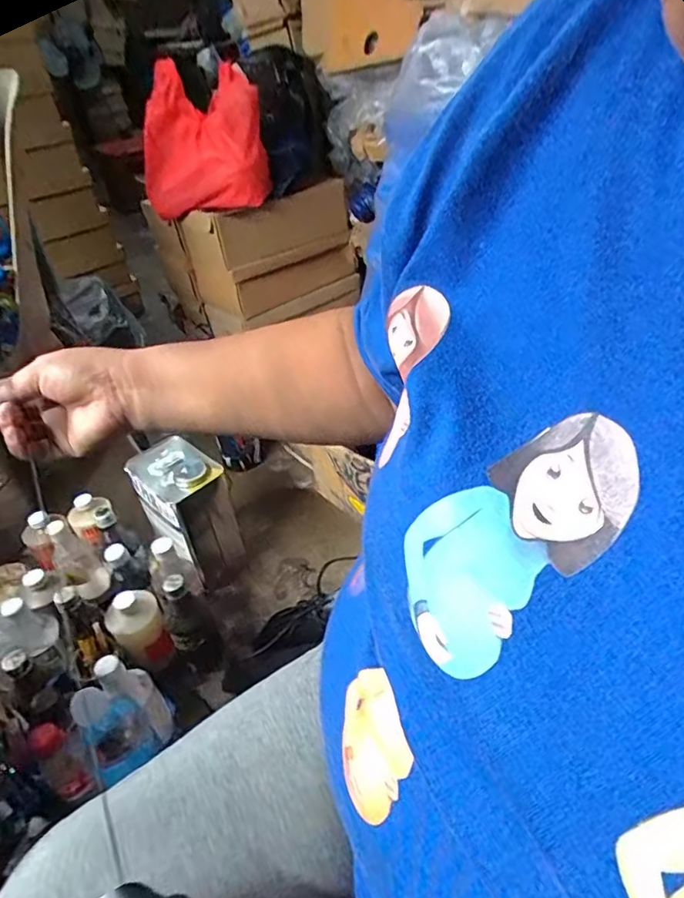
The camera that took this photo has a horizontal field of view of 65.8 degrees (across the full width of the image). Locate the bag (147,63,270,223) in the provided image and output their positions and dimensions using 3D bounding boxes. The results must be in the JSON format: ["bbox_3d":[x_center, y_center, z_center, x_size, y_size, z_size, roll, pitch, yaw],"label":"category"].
[{"bbox_3d":[-0.263,-0.581,0.997,0.232,0.218,0.178,-14,40,-10],"label":"bag"}]

